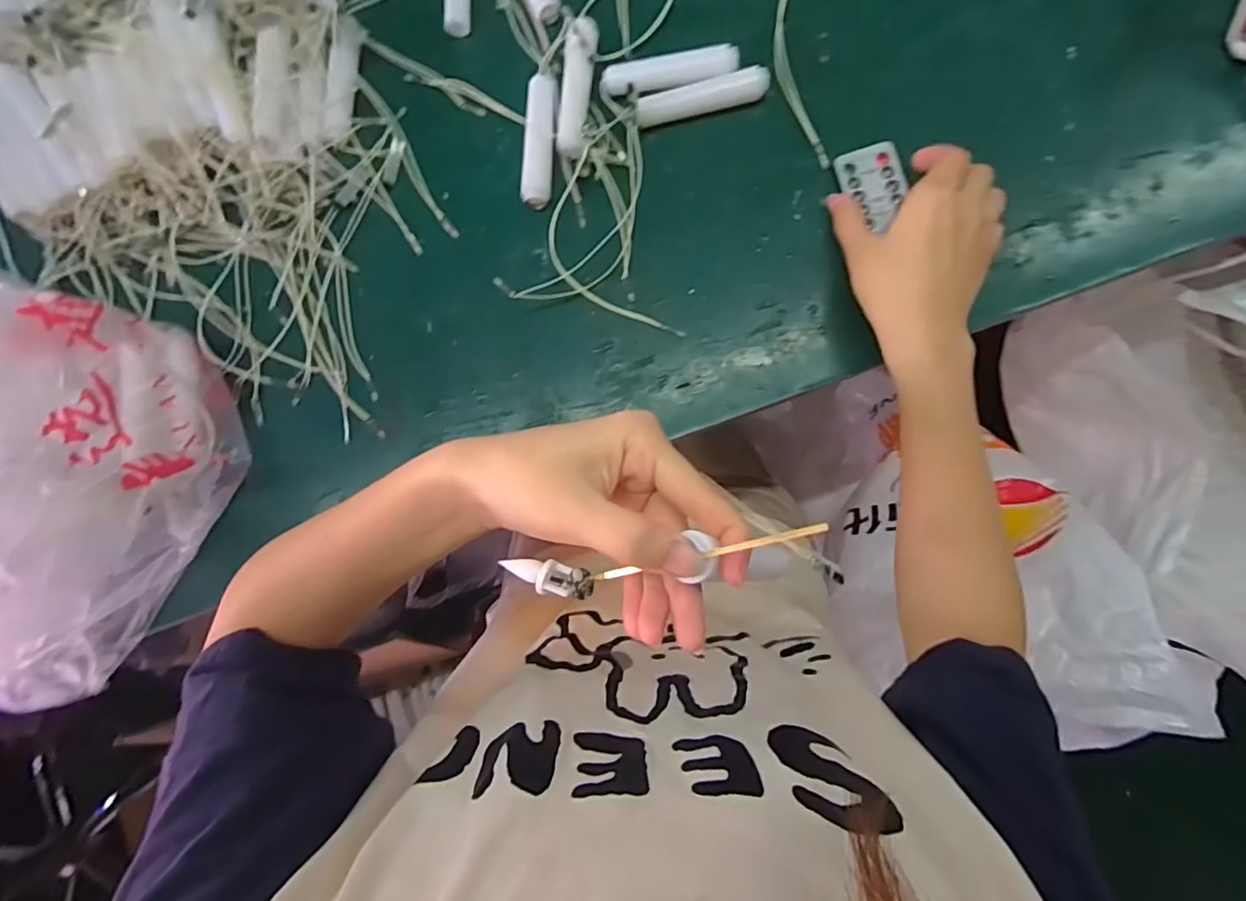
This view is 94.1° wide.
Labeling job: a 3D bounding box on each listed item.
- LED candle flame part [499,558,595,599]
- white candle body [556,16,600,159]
[{"bbox_3d":[-0.031,0.052,0.242,0.039,0.011,0.013,14,91,9],"label":"LED candle flame part"},{"bbox_3d":[-0.032,-0.244,0.390,0.022,0.020,0.085,8,86,6],"label":"white candle body"}]

